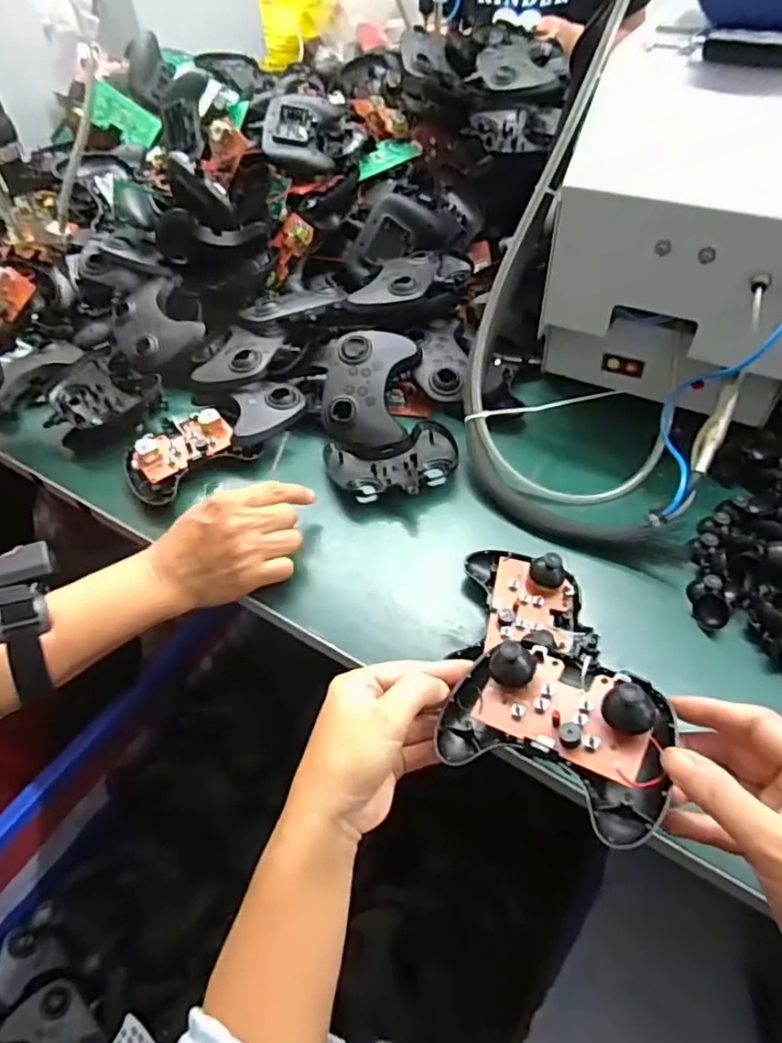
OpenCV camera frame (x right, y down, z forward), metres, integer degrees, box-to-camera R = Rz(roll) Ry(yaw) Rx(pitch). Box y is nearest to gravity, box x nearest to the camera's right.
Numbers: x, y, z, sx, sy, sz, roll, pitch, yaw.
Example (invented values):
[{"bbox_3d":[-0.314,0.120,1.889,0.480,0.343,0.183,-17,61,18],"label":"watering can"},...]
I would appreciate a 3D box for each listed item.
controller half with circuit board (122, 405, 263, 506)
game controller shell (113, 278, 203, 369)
[{"bbox_3d":[-0.193,-0.062,0.573,0.111,0.032,0.080,-36,56,-23],"label":"controller half with circuit board"},{"bbox_3d":[-0.263,-0.213,0.672,0.084,0.044,0.120,-32,55,-21],"label":"game controller shell"}]

